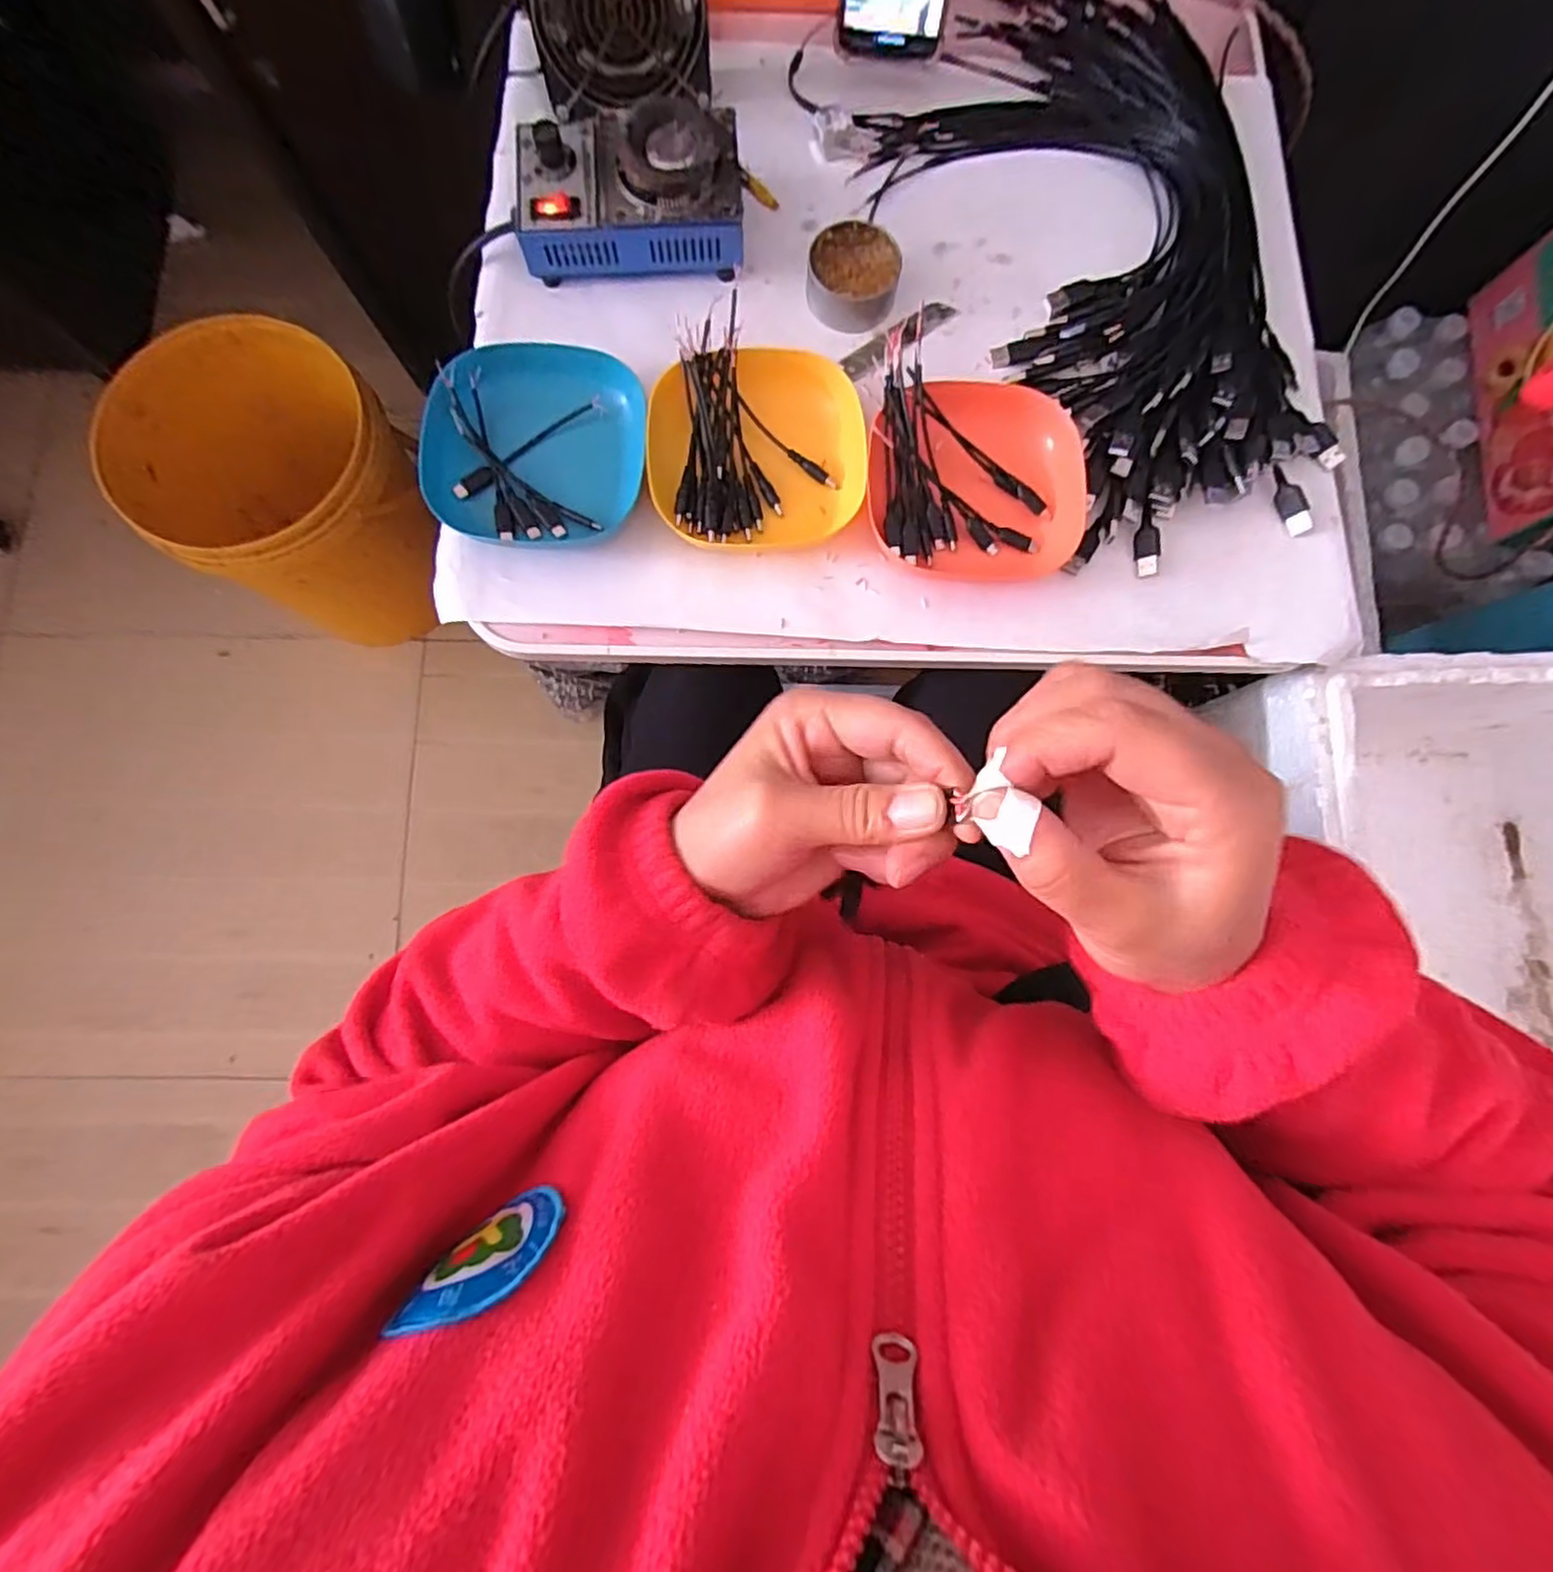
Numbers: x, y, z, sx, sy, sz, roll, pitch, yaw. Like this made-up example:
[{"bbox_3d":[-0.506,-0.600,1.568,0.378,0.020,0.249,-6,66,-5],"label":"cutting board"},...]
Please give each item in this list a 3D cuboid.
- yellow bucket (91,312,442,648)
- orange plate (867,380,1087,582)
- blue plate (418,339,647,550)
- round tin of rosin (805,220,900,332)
[{"bbox_3d":[-0.584,-0.356,0.873,0.301,0.299,0.277,30,82,3],"label":"yellow bucket"},{"bbox_3d":[0.129,-0.198,0.450,0.134,0.034,0.134,0,81,-1],"label":"orange plate"},{"bbox_3d":[-0.159,-0.230,0.453,0.134,0.024,0.141,6,81,0],"label":"blue plate"},{"bbox_3d":[0.054,-0.359,0.484,0.063,0.027,0.068,0,81,-1],"label":"round tin of rosin"}]

